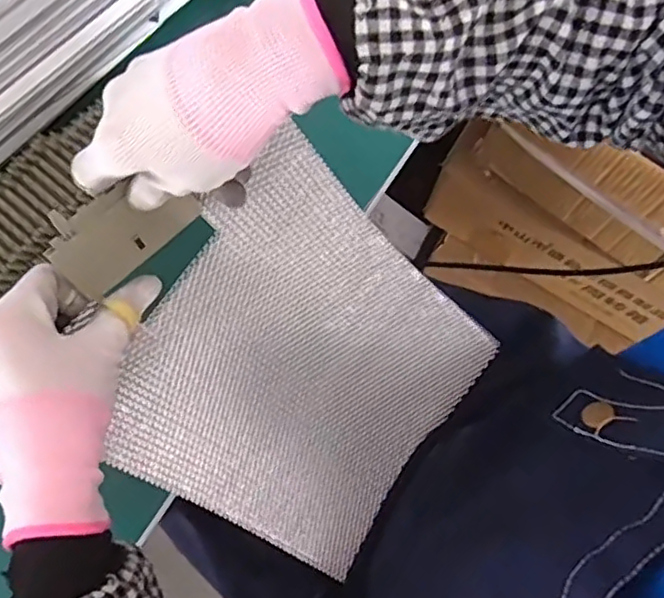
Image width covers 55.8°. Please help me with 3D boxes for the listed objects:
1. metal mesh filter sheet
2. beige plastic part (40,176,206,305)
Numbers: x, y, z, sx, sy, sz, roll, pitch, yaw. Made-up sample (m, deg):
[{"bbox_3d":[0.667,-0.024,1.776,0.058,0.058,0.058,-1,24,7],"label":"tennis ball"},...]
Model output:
[{"bbox_3d":[-0.018,0.058,0.492,0.288,0.029,0.249,41,80,-36],"label":"metal mesh filter sheet"},{"bbox_3d":[-0.119,-0.042,0.359,0.081,0.053,0.004,-44,45,-14],"label":"beige plastic part"}]

